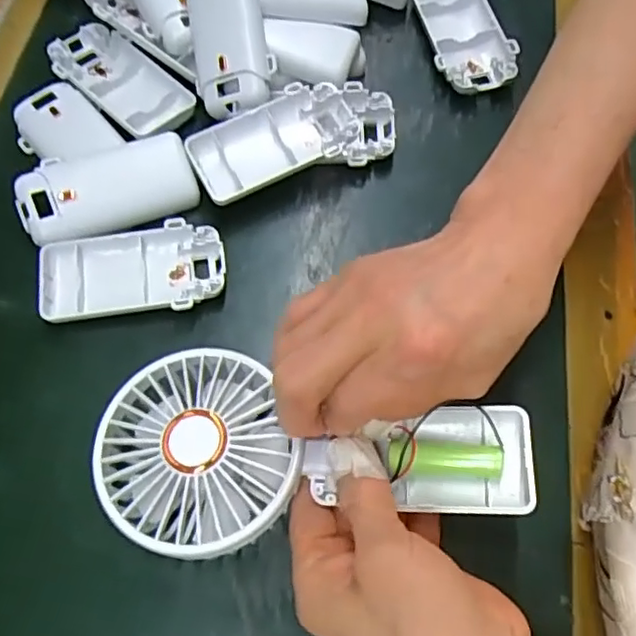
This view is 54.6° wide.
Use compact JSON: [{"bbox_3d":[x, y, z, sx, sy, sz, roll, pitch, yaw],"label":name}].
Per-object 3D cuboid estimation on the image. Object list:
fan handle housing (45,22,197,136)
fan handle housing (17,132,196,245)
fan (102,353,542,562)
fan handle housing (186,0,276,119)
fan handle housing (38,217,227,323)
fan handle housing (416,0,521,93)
[{"bbox_3d":[-0.122,-0.146,0.377,0.095,0.015,0.046,41,73,14],"label":"fan handle housing"},{"bbox_3d":[-0.116,-0.073,0.341,0.092,0.018,0.047,-22,70,-10],"label":"fan handle housing"},{"bbox_3d":[-0.002,0.057,0.261,0.178,0.026,0.082,4,68,-2],"label":"fan"},{"bbox_3d":[-0.053,-0.168,0.358,0.042,0.021,0.097,-9,88,-5],"label":"fan handle housing"},{"bbox_3d":[-0.098,-0.023,0.329,0.095,0.015,0.049,-10,68,-5],"label":"fan handle housing"},{"bbox_3d":[0.093,-0.183,0.398,0.049,0.018,0.092,-13,67,-5],"label":"fan handle housing"}]

